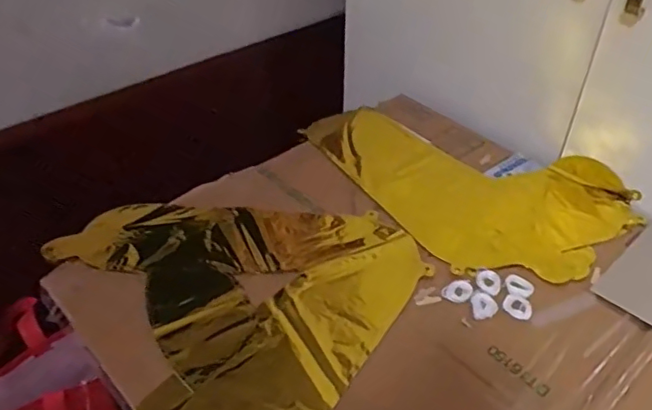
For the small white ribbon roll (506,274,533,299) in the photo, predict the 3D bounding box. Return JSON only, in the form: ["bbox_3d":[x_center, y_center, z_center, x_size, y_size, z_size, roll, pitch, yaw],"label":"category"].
[{"bbox_3d":[0.198,0.084,0.605,0.028,0.005,0.027,0,41,0],"label":"small white ribbon roll"}]

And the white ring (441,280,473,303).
[{"bbox_3d":[0.136,0.088,0.600,0.033,0.004,0.024,-28,49,-28],"label":"white ring"}]

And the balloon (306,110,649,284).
[{"bbox_3d":[0.151,-0.020,0.741,0.418,0.041,0.234,20,41,22],"label":"balloon"}]

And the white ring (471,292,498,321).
[{"bbox_3d":[0.158,0.101,0.588,0.026,0.004,0.031,-2,41,-2],"label":"white ring"}]

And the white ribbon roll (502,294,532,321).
[{"bbox_3d":[0.191,0.102,0.585,0.028,0.005,0.025,24,47,25],"label":"white ribbon roll"}]

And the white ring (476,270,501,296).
[{"bbox_3d":[0.169,0.079,0.609,0.024,0.004,0.034,0,41,-1],"label":"white ring"}]

